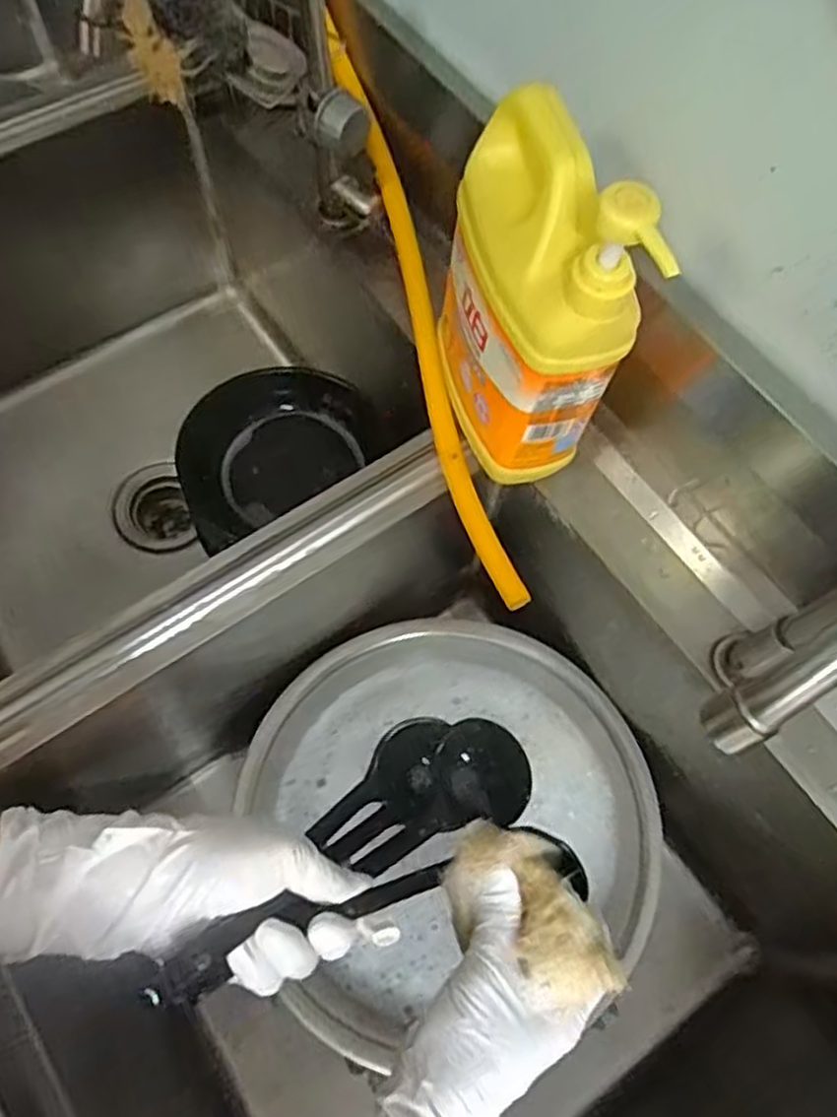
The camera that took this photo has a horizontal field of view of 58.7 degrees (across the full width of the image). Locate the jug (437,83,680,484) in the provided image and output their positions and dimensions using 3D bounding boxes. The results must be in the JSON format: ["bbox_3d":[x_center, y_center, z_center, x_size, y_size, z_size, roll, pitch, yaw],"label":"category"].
[{"bbox_3d":[0.067,-0.153,0.463,0.080,0.244,0.138,-4,67,-5],"label":"jug"}]

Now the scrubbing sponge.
[{"bbox_3d":[0.055,0.182,0.375,0.099,0.024,0.054,40,70,22],"label":"scrubbing sponge"}]

